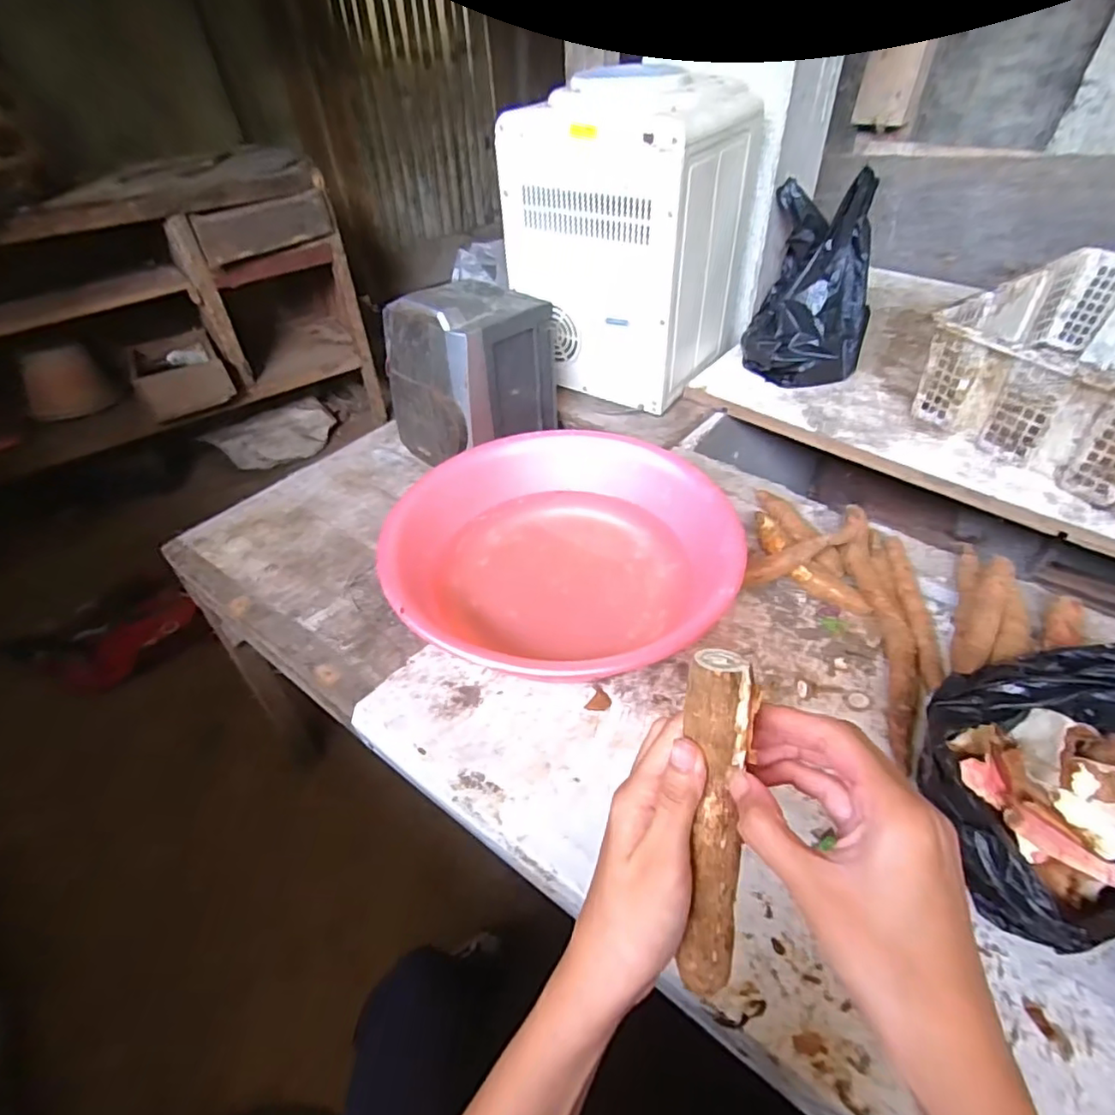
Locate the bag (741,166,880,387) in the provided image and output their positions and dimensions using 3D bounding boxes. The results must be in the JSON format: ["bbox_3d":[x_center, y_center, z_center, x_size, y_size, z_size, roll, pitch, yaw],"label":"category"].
[{"bbox_3d":[0.439,-0.452,1.004,0.195,0.265,0.228,13,47,16],"label":"bag"}]

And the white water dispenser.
[{"bbox_3d":[0.119,-0.527,0.991,0.308,0.395,0.284,25,51,26],"label":"white water dispenser"}]

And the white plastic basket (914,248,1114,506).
[{"bbox_3d":[0.814,-0.288,0.891,0.453,0.164,0.322,-27,49,-22],"label":"white plastic basket"}]

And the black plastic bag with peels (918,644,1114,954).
[{"bbox_3d":[0.445,0.184,0.516,0.290,0.100,0.210,-25,49,-20],"label":"black plastic bag with peels"}]

